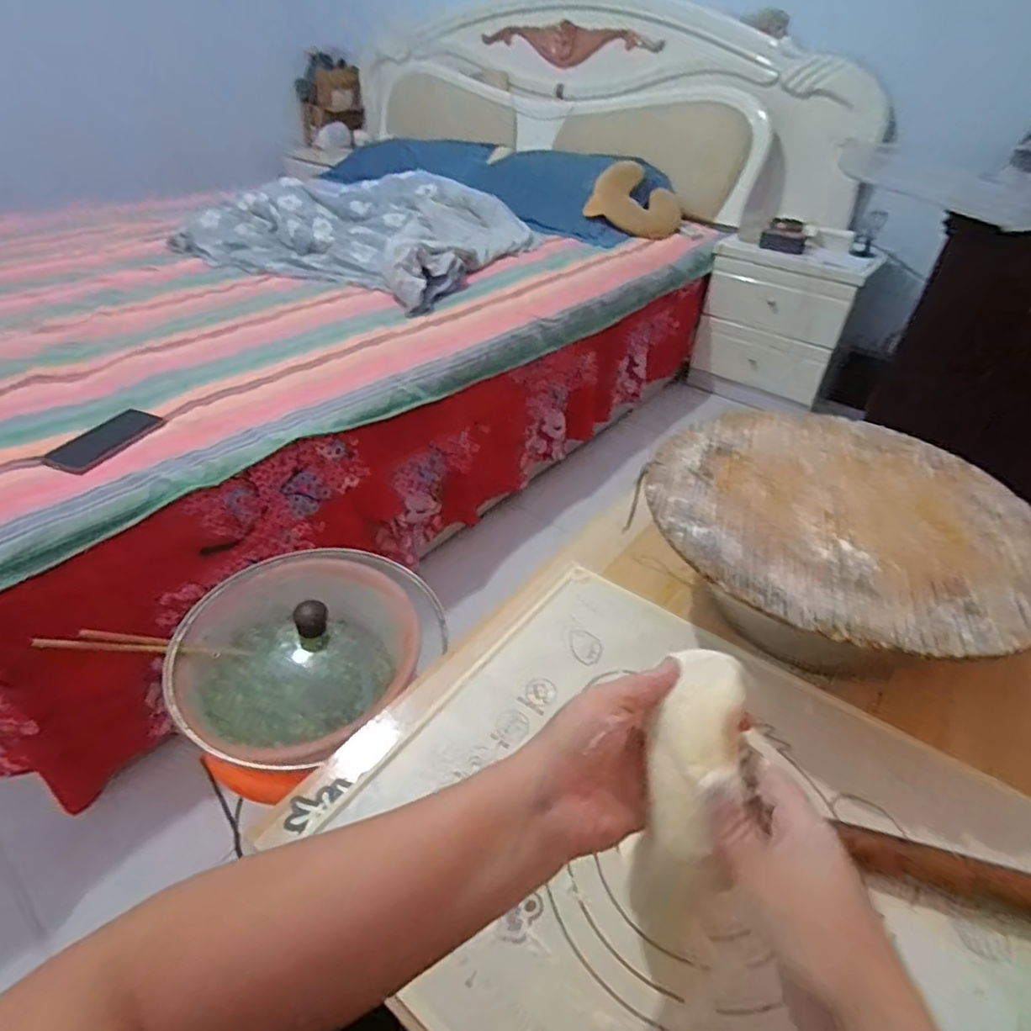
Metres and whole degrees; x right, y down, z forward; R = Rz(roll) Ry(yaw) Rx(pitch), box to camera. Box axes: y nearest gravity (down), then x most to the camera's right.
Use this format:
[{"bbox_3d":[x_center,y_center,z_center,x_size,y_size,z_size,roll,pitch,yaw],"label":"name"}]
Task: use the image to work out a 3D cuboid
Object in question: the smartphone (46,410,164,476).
[{"bbox_3d":[-0.631,-0.117,0.915,0.066,0.016,0.159,19,45,19],"label":"smartphone"}]

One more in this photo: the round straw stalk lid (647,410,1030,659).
[{"bbox_3d":[0.318,-0.010,0.575,0.347,0.022,0.355,0,42,0],"label":"round straw stalk lid"}]

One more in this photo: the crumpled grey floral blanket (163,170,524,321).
[{"bbox_3d":[-0.373,-0.825,1.654,0.786,0.099,0.779,24,47,24],"label":"crumpled grey floral blanket"}]

